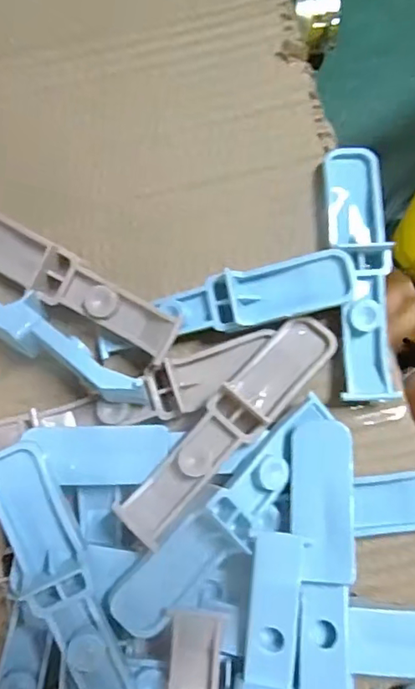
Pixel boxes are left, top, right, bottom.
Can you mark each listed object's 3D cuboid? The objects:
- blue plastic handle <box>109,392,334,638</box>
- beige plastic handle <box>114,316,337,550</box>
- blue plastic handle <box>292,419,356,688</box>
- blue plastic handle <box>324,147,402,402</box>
[{"bbox_3d":[0.008,0.058,0.190,0.097,0.018,0.022,-43,82,-4],"label":"blue plastic handle"},{"bbox_3d":[0.009,0.027,0.196,0.021,0.010,0.098,42,73,7],"label":"beige plastic handle"},{"bbox_3d":[0.038,0.074,0.180,0.020,0.007,0.097,-3,75,17],"label":"blue plastic handle"},{"bbox_3d":[0.058,-0.029,0.211,0.021,0.011,0.100,-2,82,2],"label":"blue plastic handle"}]

